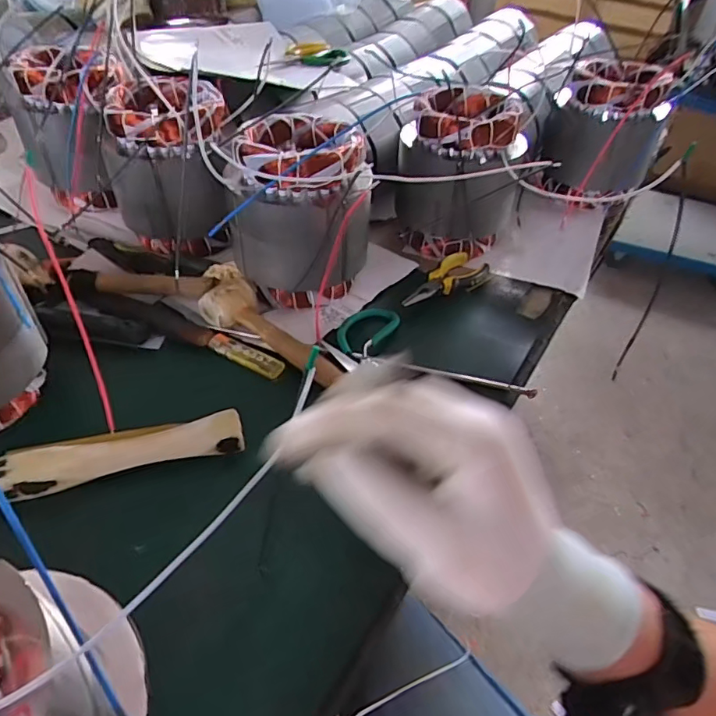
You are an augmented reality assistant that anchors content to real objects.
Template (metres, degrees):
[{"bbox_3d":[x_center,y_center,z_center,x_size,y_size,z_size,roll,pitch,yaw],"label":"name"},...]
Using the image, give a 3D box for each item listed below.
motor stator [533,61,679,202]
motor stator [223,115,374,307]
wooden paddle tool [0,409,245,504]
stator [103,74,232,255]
[{"bbox_3d":[0.371,-0.346,0.814,0.161,0.178,0.163,20,48,13],"label":"motor stator"},{"bbox_3d":[-0.062,-0.165,0.594,0.140,0.180,0.140,3,46,-3],"label":"motor stator"},{"bbox_3d":[-0.265,0.095,0.437,0.328,0.029,0.040,-10,48,-14],"label":"wooden paddle tool"},{"bbox_3d":[-0.235,-0.236,0.659,0.146,0.169,0.125,-13,49,-17],"label":"stator"}]

